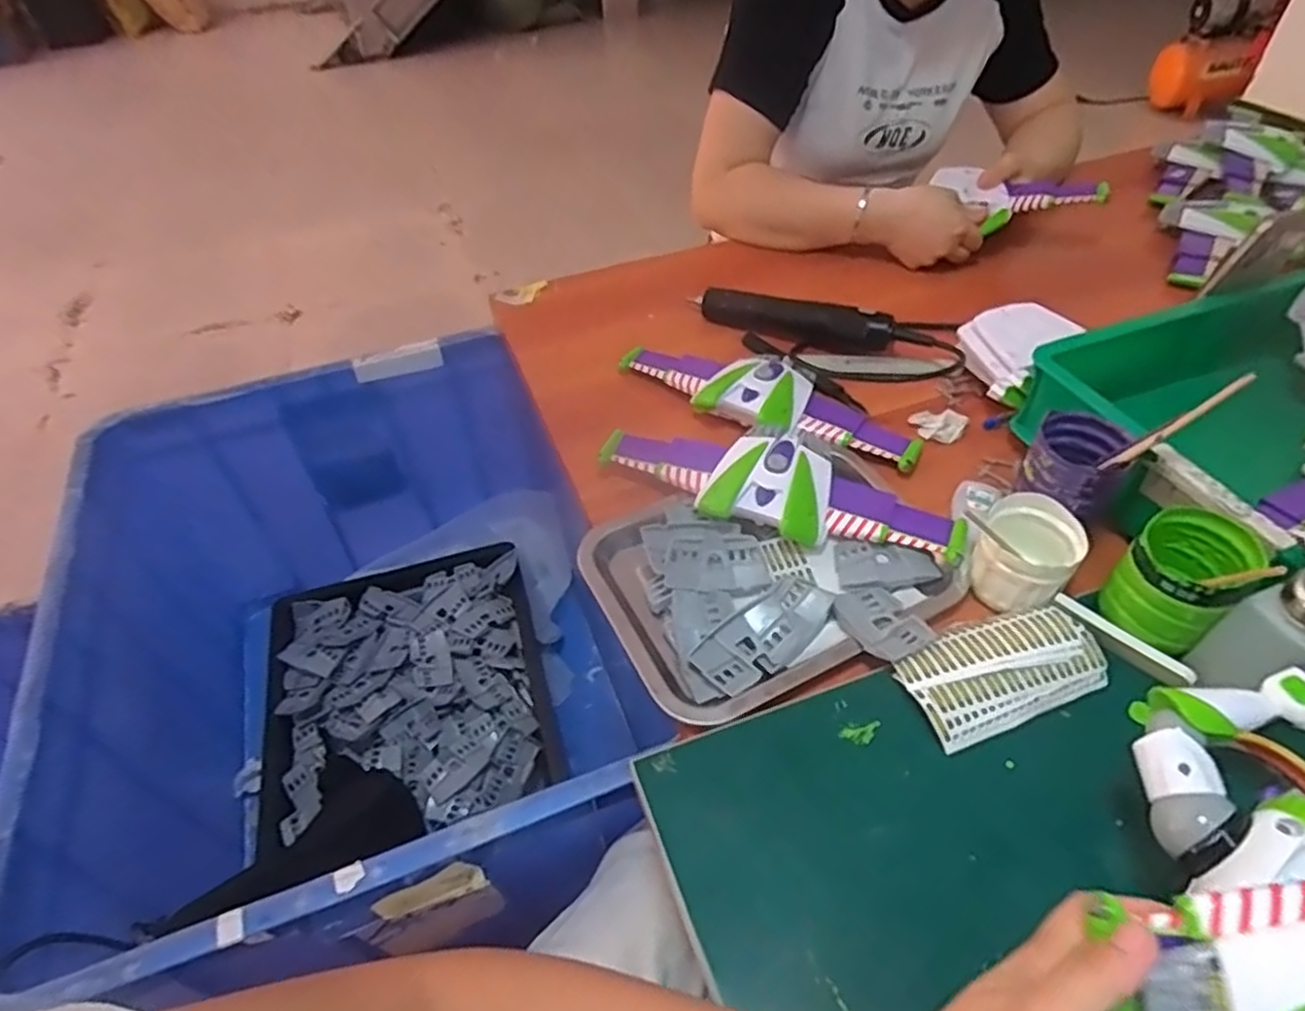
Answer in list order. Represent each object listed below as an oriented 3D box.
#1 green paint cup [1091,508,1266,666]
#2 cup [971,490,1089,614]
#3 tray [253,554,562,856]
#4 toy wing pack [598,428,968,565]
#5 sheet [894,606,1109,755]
[{"bbox_3d":[0.335,0.043,0.459,0.068,0.063,0.063,-34,54,-27],"label":"green paint cup"},{"bbox_3d":[0.263,0.033,0.512,0.061,0.058,0.063,-1,46,1],"label":"cup"},{"bbox_3d":[-0.298,0.234,0.879,0.330,0.087,0.337,-13,47,-10],"label":"tray"},{"bbox_3d":[0.096,-0.017,0.574,0.293,0.040,0.098,18,49,18],"label":"toy wing pack"},{"bbox_3d":[0.223,0.105,0.465,0.126,0.024,0.064,-17,48,-14],"label":"sheet"}]

